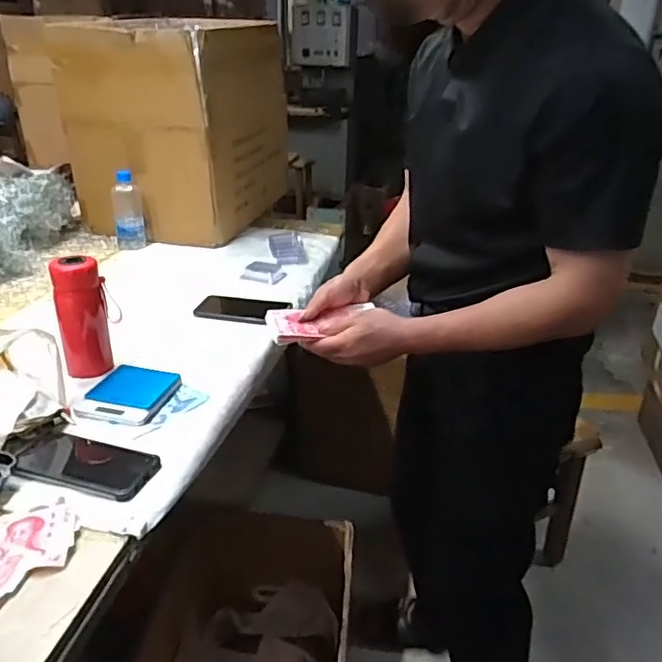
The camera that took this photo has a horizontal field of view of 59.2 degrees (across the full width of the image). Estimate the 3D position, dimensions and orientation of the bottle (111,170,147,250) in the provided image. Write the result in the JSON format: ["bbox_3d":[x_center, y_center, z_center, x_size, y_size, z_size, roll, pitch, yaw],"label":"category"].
[{"bbox_3d":[-0.489,-0.292,1.404,0.066,0.176,0.080,-8,28,-19],"label":"bottle"}]

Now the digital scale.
[{"bbox_3d":[-0.288,0.093,0.836,0.105,0.016,0.134,6,26,11],"label":"digital scale"}]

